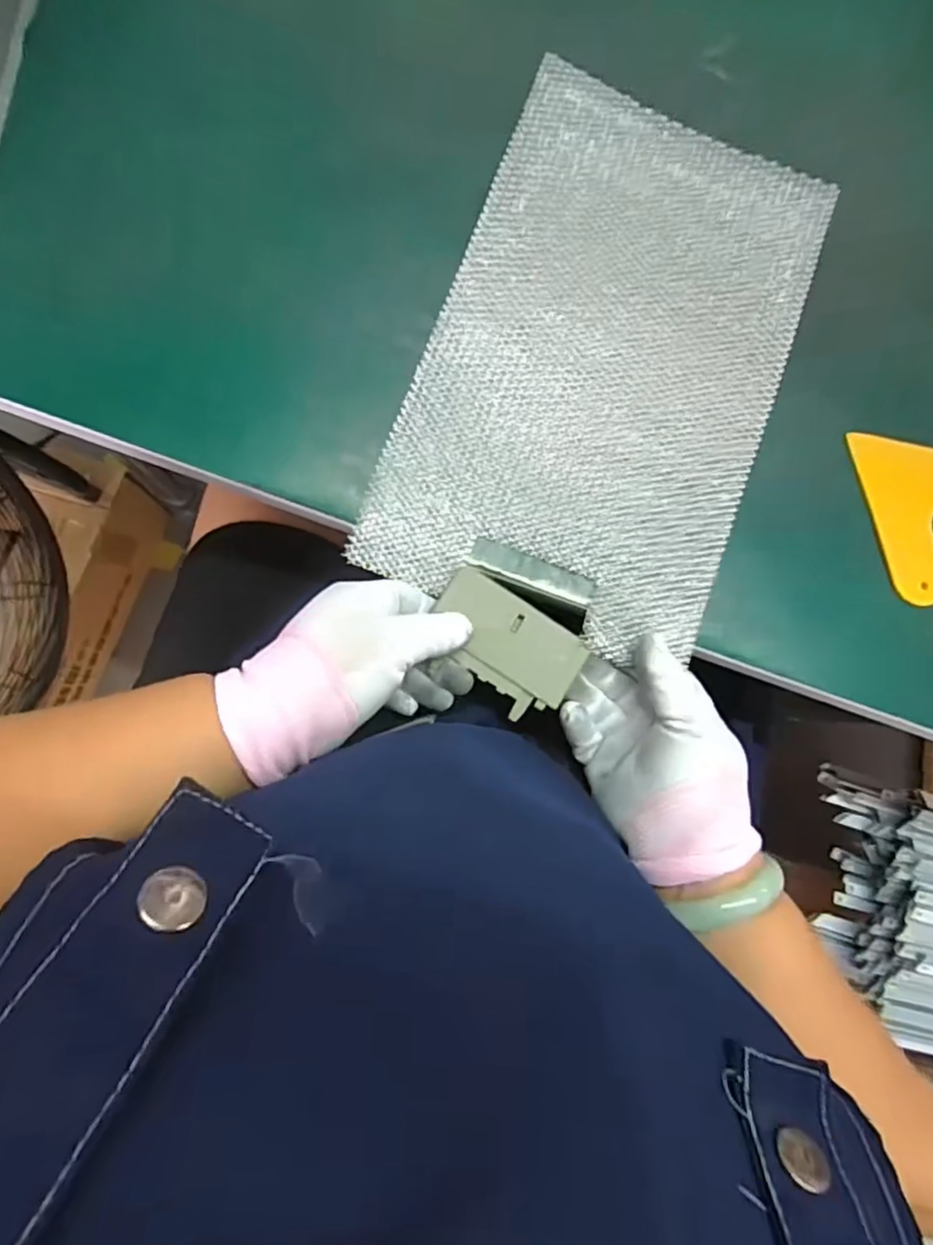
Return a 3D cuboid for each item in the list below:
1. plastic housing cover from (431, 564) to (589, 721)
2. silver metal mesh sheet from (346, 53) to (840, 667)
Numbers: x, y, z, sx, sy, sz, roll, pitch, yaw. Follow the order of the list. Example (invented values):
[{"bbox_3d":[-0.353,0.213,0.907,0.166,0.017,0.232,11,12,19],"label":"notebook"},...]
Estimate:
[{"bbox_3d":[0.021,0.012,0.351,0.083,0.008,0.053,35,81,-3],"label":"plastic housing cover"},{"bbox_3d":[0.084,-0.152,0.374,0.195,0.010,0.318,21,83,-5],"label":"silver metal mesh sheet"}]

